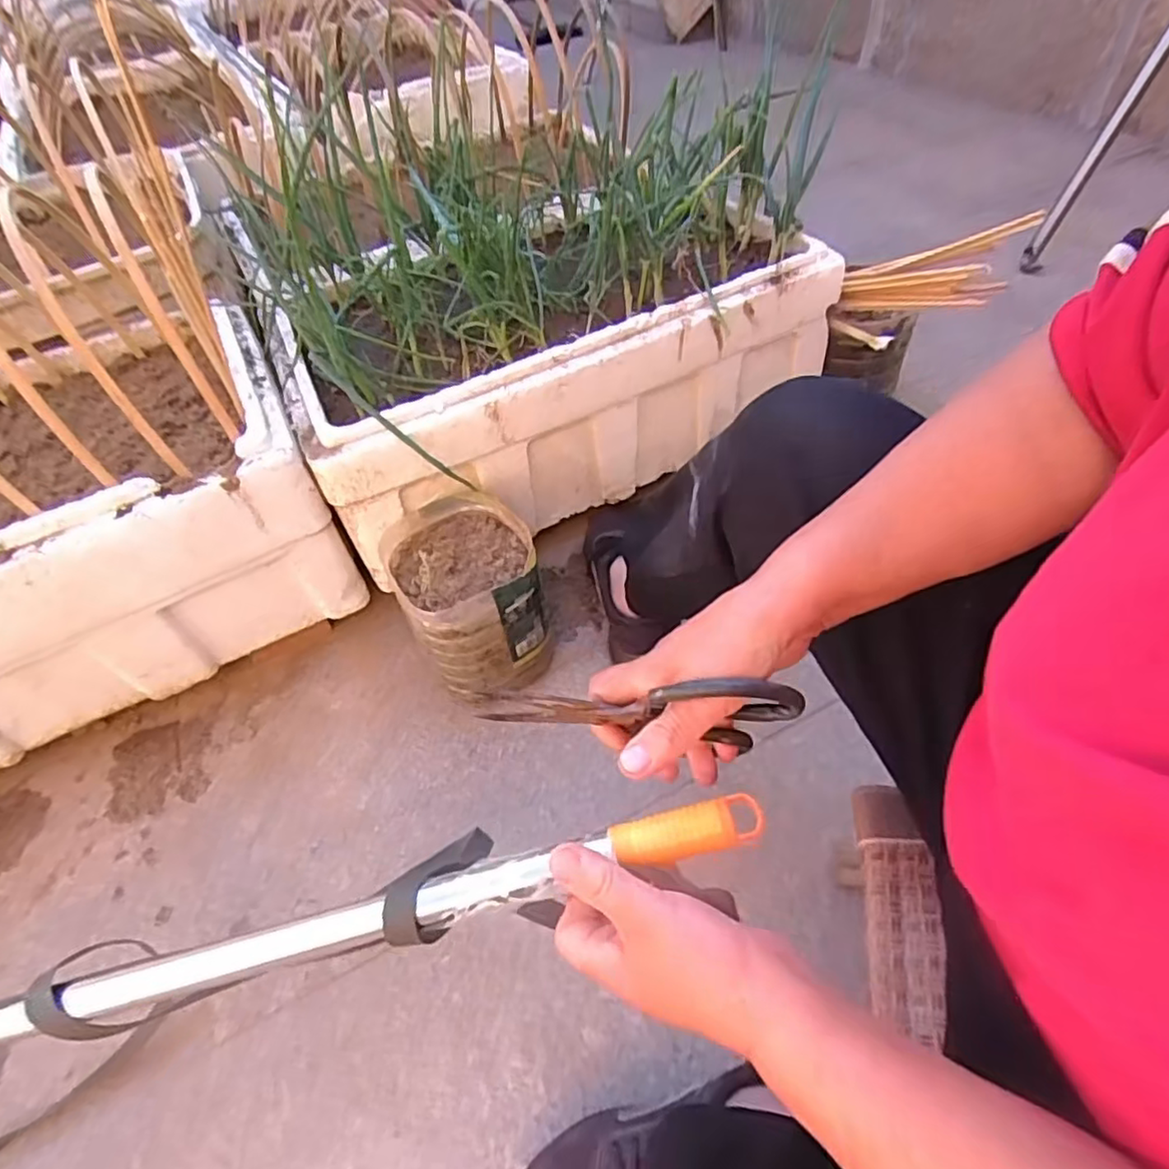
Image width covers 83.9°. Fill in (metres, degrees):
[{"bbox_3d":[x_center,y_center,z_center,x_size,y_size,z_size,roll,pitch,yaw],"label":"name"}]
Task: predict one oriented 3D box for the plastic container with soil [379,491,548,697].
[{"bbox_3d":[-0.132,0.016,0.759,0.147,0.176,0.183,-29,54,-18],"label":"plastic container with soil"}]

